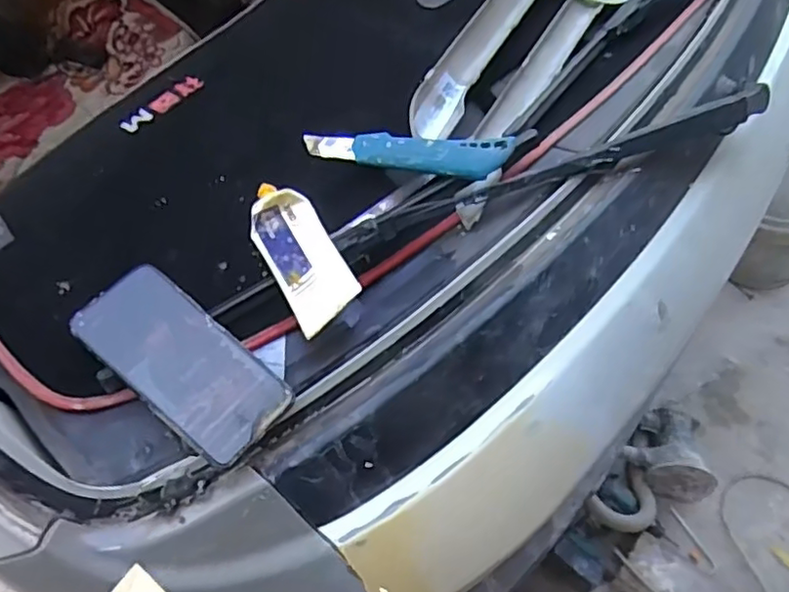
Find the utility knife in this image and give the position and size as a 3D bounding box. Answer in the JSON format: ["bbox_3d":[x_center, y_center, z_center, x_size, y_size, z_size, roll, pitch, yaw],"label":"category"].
[{"bbox_3d":[0.010,-0.128,0.563,0.183,0.021,0.036,10,60,5],"label":"utility knife"}]

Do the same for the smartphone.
[{"bbox_3d":[-0.155,0.048,0.465,0.159,0.006,0.075,40,65,6],"label":"smartphone"}]

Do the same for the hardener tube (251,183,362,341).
[{"bbox_3d":[-0.077,-0.036,0.509,0.051,0.026,0.137,-25,63,-14],"label":"hardener tube"}]

